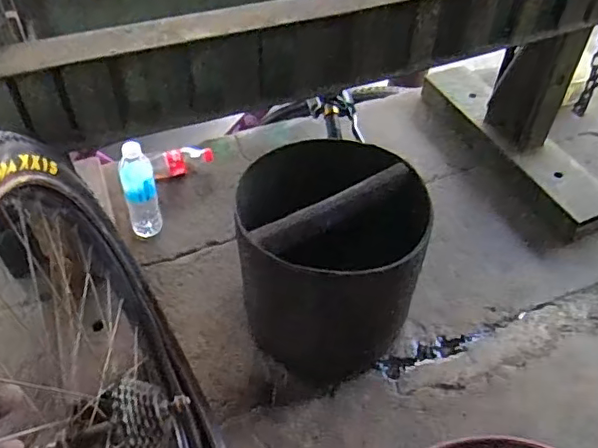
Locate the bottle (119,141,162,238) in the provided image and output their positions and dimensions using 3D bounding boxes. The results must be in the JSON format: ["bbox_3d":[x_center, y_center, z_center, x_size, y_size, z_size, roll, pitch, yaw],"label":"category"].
[{"bbox_3d":[-0.314,-0.061,1.127,0.068,0.201,0.059,-13,50,-13],"label":"bottle"}]

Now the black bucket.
[{"bbox_3d":[0.049,0.063,0.960,0.280,0.292,0.287,1,48,-1],"label":"black bucket"}]

